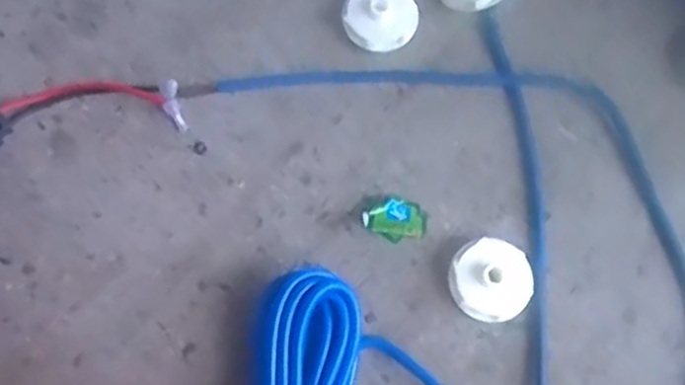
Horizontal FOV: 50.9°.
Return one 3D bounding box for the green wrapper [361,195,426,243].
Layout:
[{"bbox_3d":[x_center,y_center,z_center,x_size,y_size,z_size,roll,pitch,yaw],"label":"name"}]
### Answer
[{"bbox_3d":[0.038,0.017,0.498,0.042,0.018,0.032,21,74,6],"label":"green wrapper"}]

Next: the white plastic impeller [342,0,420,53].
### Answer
[{"bbox_3d":[0.028,-0.127,0.532,0.054,0.027,0.050,0,73,-1],"label":"white plastic impeller"}]

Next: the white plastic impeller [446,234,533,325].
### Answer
[{"bbox_3d":[0.099,0.059,0.484,0.056,0.025,0.054,0,73,-1],"label":"white plastic impeller"}]

